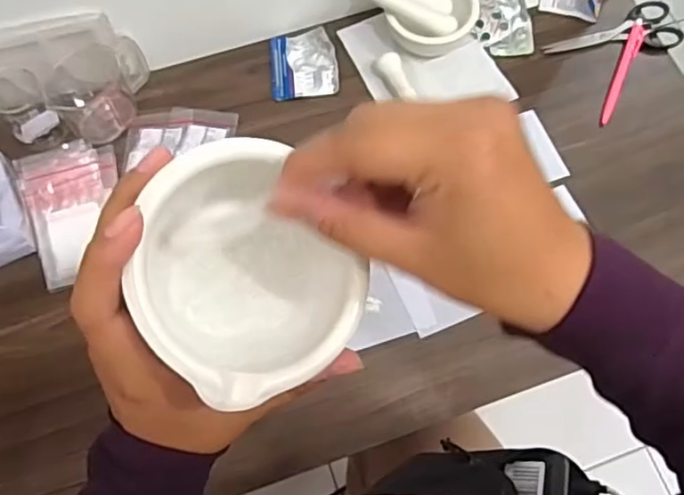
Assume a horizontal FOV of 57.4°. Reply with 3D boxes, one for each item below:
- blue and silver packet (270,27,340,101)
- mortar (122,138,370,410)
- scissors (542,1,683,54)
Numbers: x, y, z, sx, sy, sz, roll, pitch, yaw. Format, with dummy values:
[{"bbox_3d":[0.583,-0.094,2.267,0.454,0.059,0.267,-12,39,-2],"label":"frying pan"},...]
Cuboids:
[{"bbox_3d":[-0.042,-0.204,0.684,0.071,0.020,0.083,-6,69,-3],"label":"blue and silver packet"},{"bbox_3d":[-0.043,0.008,0.269,0.098,0.057,0.098,3,83,-25],"label":"mortar"},{"bbox_3d":[0.304,-0.237,0.694,0.156,0.014,0.064,-18,70,-8],"label":"scissors"}]

